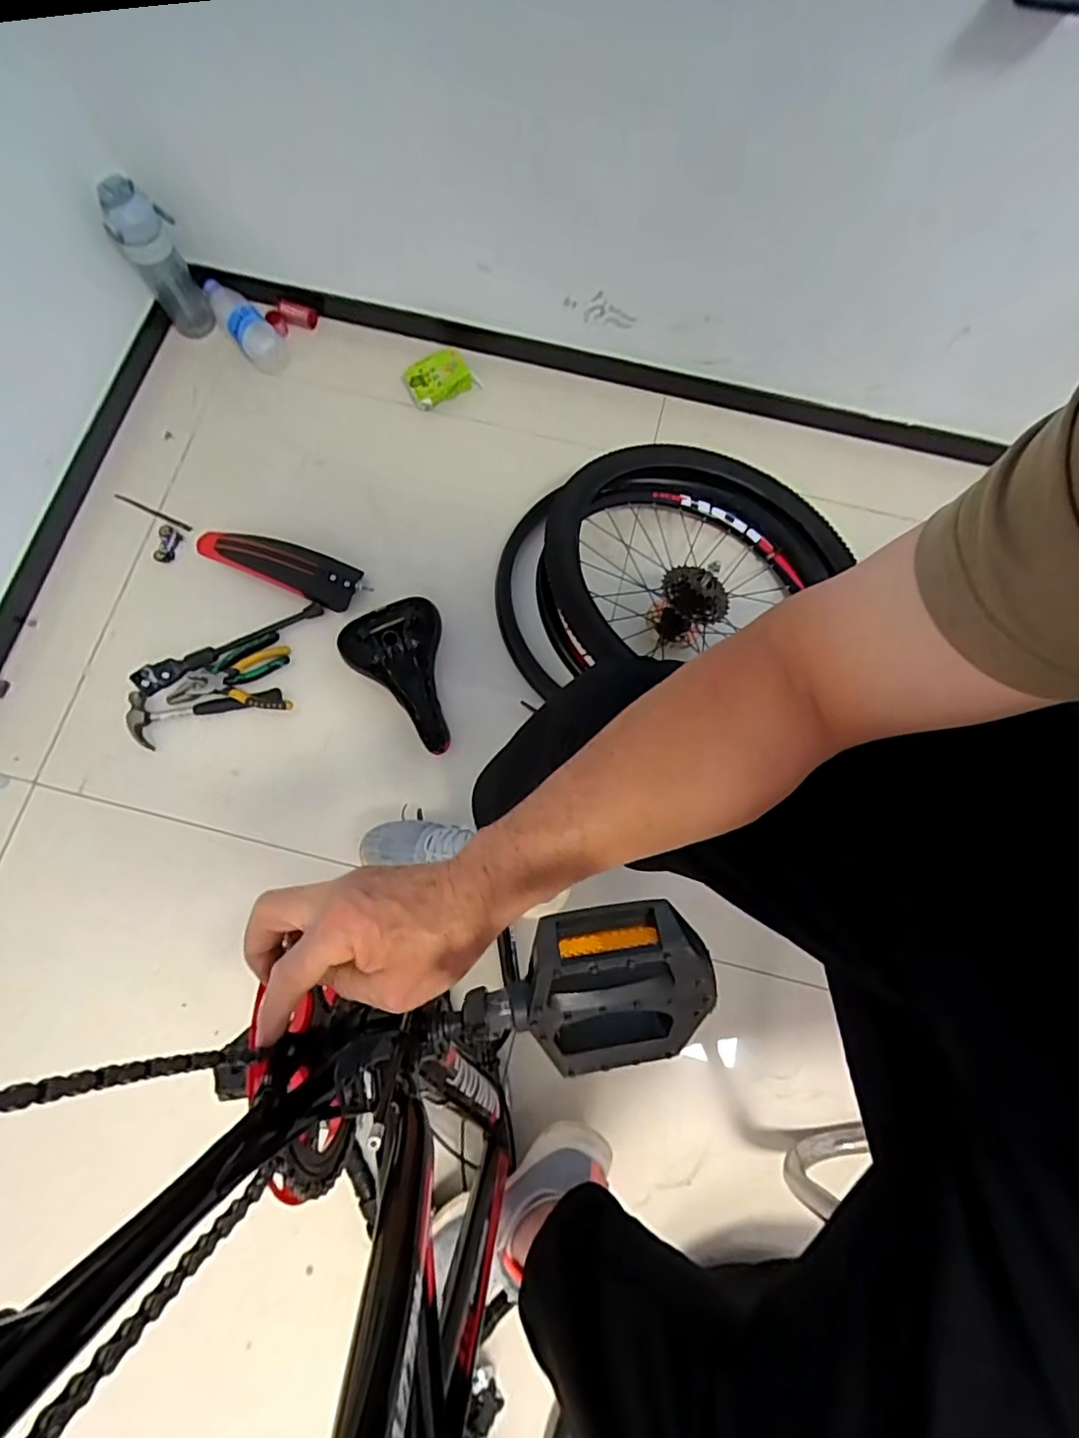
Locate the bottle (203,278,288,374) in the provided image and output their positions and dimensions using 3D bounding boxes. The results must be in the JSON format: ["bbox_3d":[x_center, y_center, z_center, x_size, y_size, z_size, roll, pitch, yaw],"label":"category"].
[{"bbox_3d":[-0.497,-0.670,1.025,0.069,0.058,0.181,-37,80,-9],"label":"bottle"}]

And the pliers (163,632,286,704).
[{"bbox_3d":[-0.485,-0.072,0.932,0.178,0.016,0.063,-30,79,-8],"label":"pliers"}]

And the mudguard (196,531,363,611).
[{"bbox_3d":[-0.425,-0.254,0.960,0.283,0.048,0.073,21,77,3],"label":"mudguard"}]

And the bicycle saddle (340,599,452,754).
[{"bbox_3d":[-0.207,-0.068,0.915,0.157,0.072,0.249,-19,78,-6],"label":"bicycle saddle"}]

